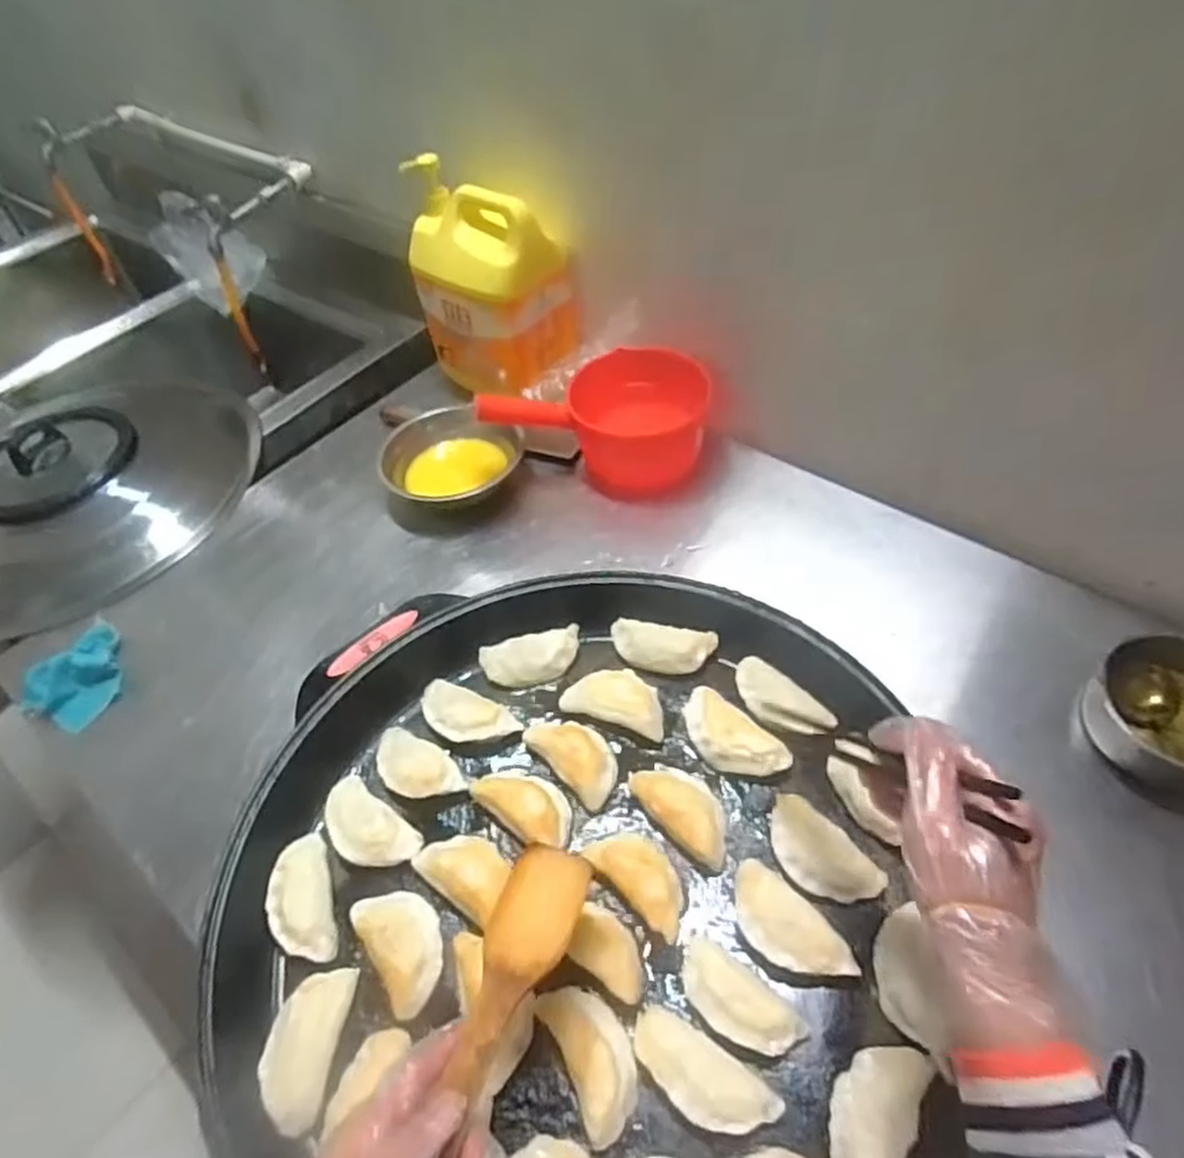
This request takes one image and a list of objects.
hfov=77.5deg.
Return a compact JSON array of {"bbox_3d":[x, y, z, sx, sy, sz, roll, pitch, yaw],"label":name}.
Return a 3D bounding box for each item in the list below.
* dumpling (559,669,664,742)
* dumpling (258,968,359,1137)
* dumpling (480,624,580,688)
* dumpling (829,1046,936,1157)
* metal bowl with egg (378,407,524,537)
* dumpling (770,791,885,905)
[{"bbox_3d":[0.024,0.104,0.662,0.094,0.021,0.054,16,53,19],"label":"dumpling"},{"bbox_3d":[-0.199,0.321,0.509,0.051,0.018,0.096,2,50,8],"label":"dumpling"},{"bbox_3d":[-0.057,0.076,0.703,0.094,0.023,0.042,-13,49,-5],"label":"dumpling"},{"bbox_3d":[0.174,0.333,0.456,0.047,0.017,0.097,25,56,25],"label":"dumpling"},{"bbox_3d":[-0.177,-0.140,0.941,0.175,0.069,0.152,-17,50,-8],"label":"metal bowl with egg"},{"bbox_3d":[0.170,0.206,0.557,0.046,0.019,0.093,-30,53,-18],"label":"dumpling"}]

